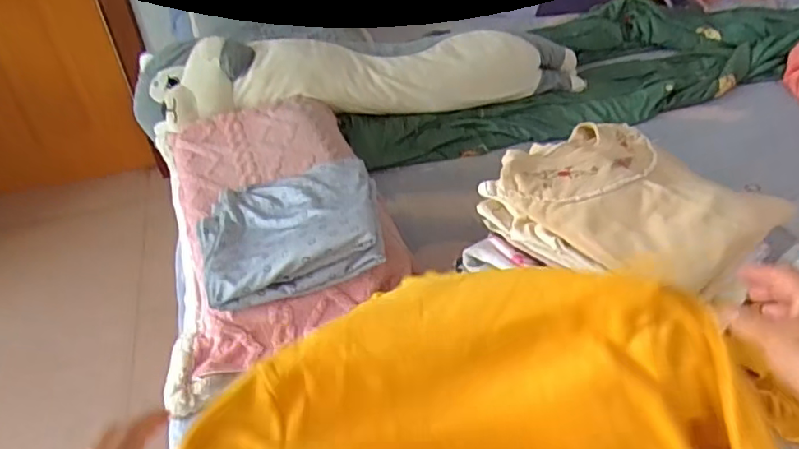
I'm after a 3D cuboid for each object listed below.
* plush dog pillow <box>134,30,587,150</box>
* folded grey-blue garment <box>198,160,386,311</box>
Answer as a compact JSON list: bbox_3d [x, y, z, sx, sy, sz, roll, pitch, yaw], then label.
[{"bbox_3d":[-0.070,-0.329,1.278,0.967,0.187,0.221,-10,41,-7],"label":"plush dog pillow"},{"bbox_3d":[-0.167,-0.013,0.851,0.265,0.073,0.245,-9,41,-7],"label":"folded grey-blue garment"}]

